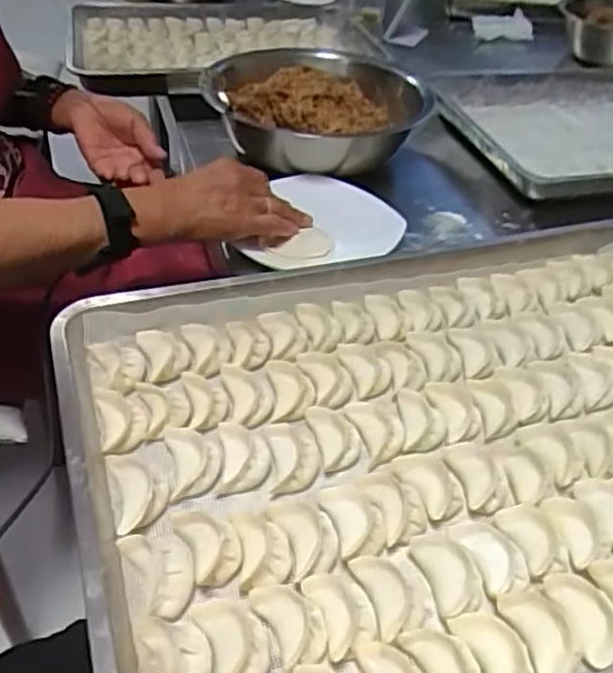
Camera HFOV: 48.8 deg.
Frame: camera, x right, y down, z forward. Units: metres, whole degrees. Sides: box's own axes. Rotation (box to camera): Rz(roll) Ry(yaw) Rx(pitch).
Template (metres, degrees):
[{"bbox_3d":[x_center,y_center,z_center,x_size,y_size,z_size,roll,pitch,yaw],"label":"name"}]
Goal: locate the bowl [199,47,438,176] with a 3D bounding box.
[{"bbox_3d":[0.018,-0.293,0.867,0.256,0.077,0.252,3,42,-3],"label":"bowl"}]

